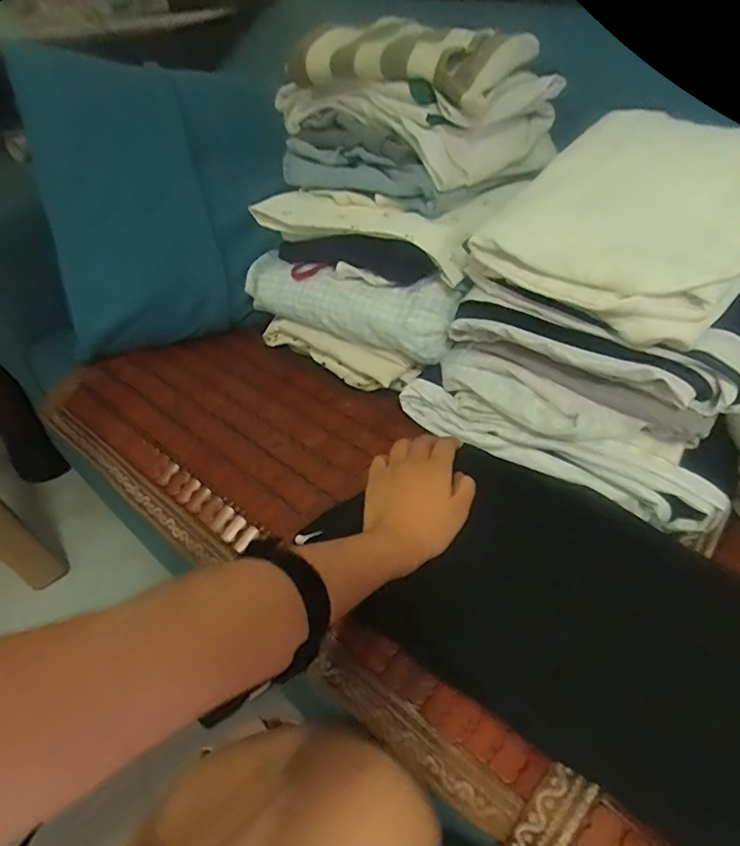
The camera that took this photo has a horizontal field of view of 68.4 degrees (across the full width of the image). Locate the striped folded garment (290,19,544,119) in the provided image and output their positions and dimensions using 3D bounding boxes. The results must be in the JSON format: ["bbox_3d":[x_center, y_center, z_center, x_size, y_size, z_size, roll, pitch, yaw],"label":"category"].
[{"bbox_3d":[0.053,-0.381,0.564,0.209,0.044,0.178,23,47,25],"label":"striped folded garment"}]

